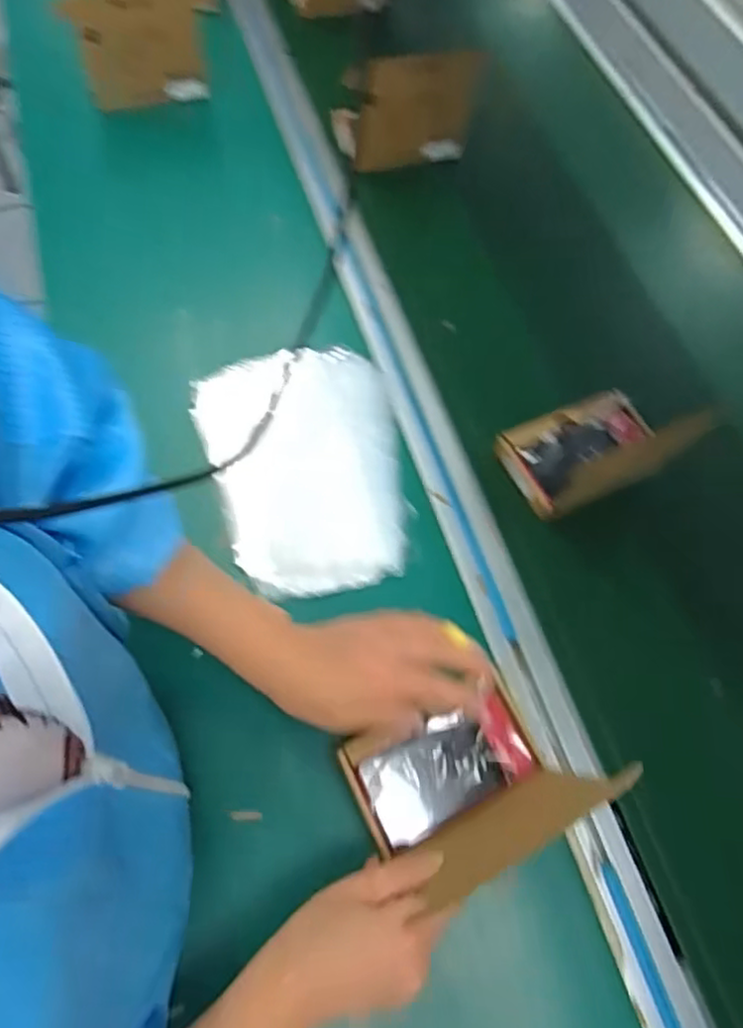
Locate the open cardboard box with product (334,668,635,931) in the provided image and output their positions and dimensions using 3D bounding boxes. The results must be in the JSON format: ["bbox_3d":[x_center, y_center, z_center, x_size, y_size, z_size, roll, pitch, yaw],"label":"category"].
[{"bbox_3d":[0.064,0.166,0.429,0.145,0.100,0.097,-22,66,-13],"label":"open cardboard box with product"}]

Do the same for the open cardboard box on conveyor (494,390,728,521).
[{"bbox_3d":[0.195,-0.067,0.562,0.138,0.098,0.100,-20,66,-12],"label":"open cardboard box on conveyor"}]

